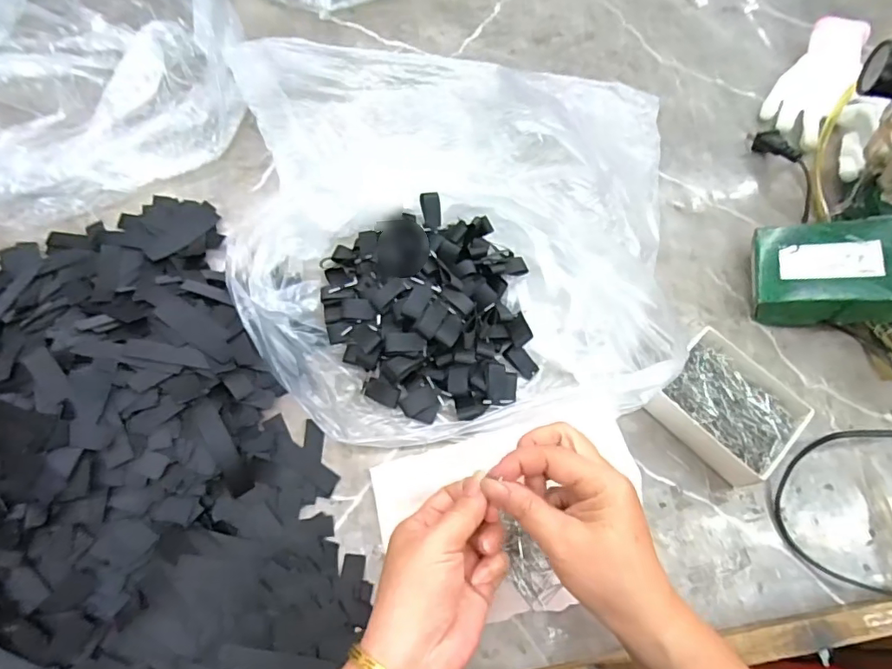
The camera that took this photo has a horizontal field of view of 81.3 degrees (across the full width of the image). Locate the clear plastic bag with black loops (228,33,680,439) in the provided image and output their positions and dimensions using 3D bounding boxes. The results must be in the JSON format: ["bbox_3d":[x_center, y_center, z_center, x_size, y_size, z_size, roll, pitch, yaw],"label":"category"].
[{"bbox_3d":[0.024,-0.118,0.475,0.389,0.061,0.406,-4,67,-5],"label":"clear plastic bag with black loops"}]

